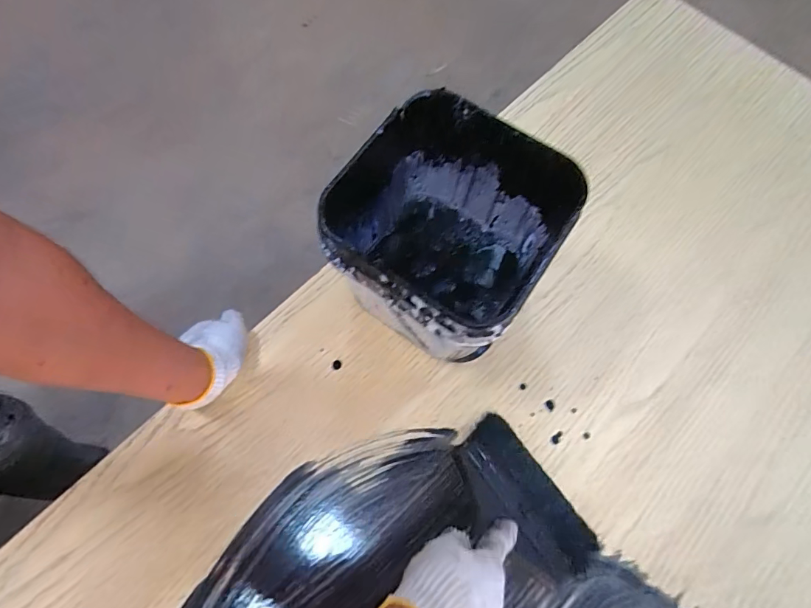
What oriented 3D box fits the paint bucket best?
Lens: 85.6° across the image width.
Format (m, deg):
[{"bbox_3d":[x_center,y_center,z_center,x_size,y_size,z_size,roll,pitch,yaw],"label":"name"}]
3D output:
[{"bbox_3d":[0.040,-0.063,0.498,0.211,0.198,0.216,38,73,11],"label":"paint bucket"}]

